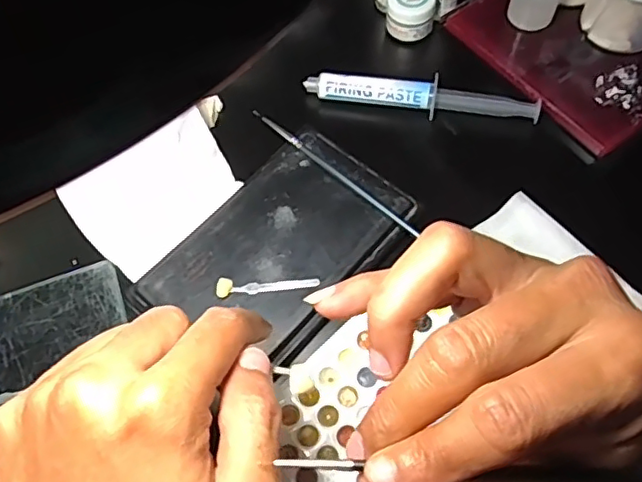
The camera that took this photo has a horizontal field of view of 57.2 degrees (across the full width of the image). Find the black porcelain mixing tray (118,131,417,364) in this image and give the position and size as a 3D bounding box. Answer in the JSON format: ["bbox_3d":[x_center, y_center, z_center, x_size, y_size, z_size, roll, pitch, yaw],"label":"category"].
[{"bbox_3d":[-0.021,0.004,0.335,0.095,0.015,0.146,39,71,18],"label":"black porcelain mixing tray"}]

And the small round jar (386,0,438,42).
[{"bbox_3d":[0.062,-0.160,0.409,0.033,0.024,0.032,-1,64,1],"label":"small round jar"}]

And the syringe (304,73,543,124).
[{"bbox_3d":[0.065,-0.093,0.383,0.147,0.019,0.018,9,65,6],"label":"syringe"}]

